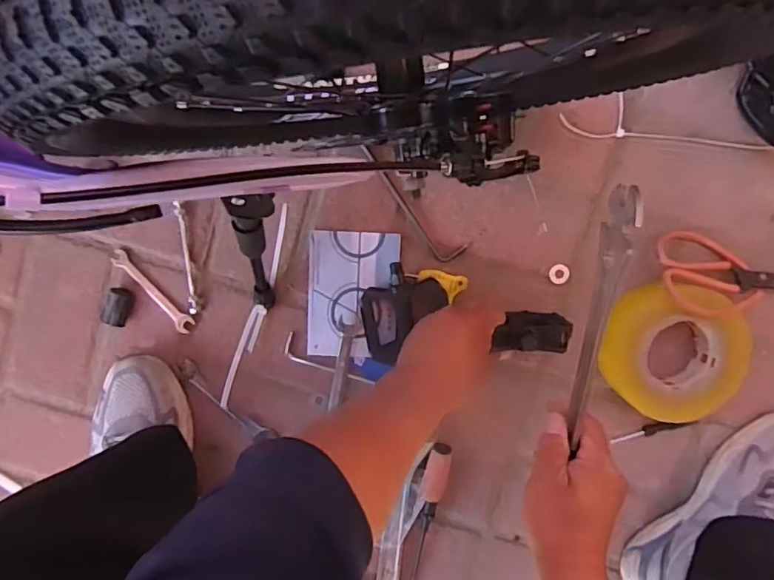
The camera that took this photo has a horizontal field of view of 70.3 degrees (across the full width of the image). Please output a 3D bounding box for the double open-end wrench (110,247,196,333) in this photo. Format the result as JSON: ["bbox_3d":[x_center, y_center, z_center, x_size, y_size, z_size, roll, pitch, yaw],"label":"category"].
[{"bbox_3d":[-0.274,0.003,0.640,0.020,0.006,0.121,-43,96,7],"label":"double open-end wrench"}]

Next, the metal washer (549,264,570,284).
[{"bbox_3d":[0.194,-0.018,0.619,0.023,0.004,0.023,7,99,0],"label":"metal washer"}]

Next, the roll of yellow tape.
[{"bbox_3d":[0.315,0.071,0.602,0.147,0.051,0.152,0,99,1],"label":"roll of yellow tape"}]

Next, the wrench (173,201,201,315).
[{"bbox_3d":[-0.228,-0.036,0.626,0.011,0.015,0.128,-5,99,2],"label":"wrench"}]

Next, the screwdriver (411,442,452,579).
[{"bbox_3d":[0.052,0.280,0.650,0.031,0.031,0.207,6,99,0],"label":"screwdriver"}]

